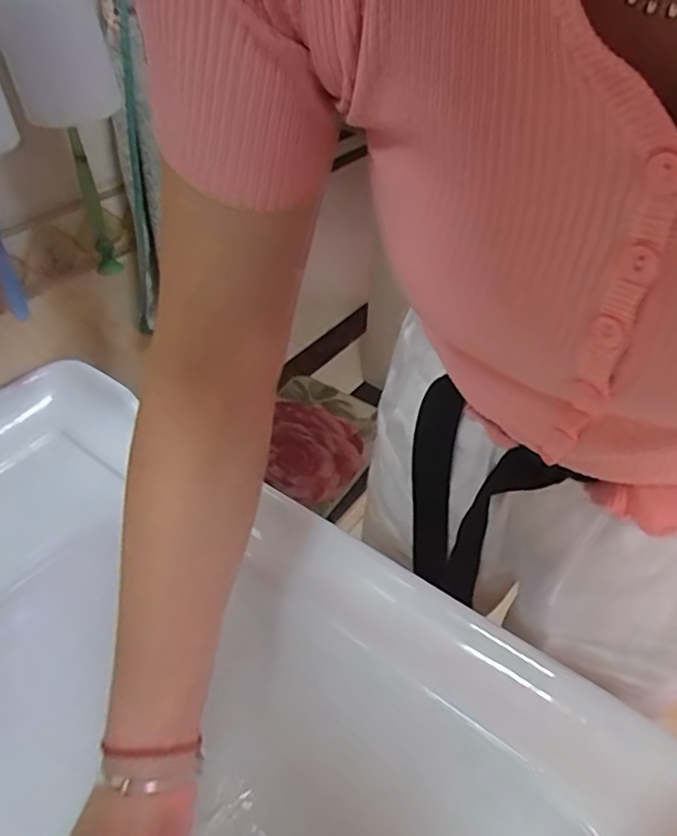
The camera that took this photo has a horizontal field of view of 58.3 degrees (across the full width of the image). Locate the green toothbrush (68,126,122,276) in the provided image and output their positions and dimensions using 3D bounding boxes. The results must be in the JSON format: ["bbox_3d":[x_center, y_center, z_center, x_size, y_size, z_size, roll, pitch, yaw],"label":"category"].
[{"bbox_3d":[-0.216,-0.186,0.539,0.018,0.135,0.020,-13,46,-16],"label":"green toothbrush"}]

